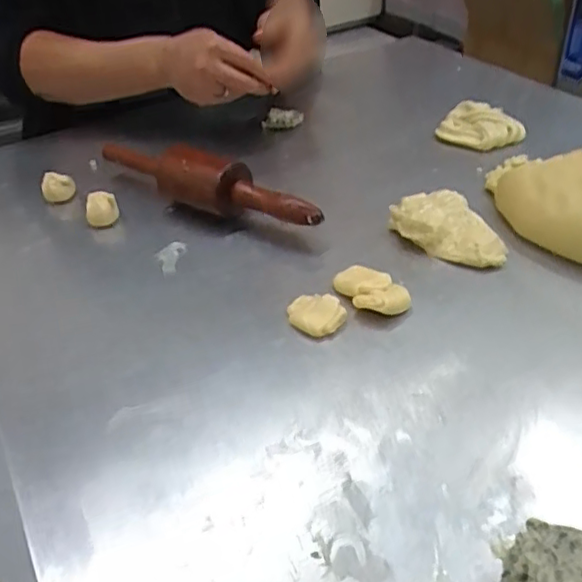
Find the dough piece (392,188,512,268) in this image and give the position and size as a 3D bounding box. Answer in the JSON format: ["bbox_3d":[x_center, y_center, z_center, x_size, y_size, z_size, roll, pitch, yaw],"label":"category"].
[{"bbox_3d":[0.149,-0.060,0.589,0.078,0.028,0.094,-13,40,-11],"label":"dough piece"}]

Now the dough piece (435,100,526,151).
[{"bbox_3d":[0.239,-0.210,0.778,0.101,0.023,0.096,7,40,13],"label":"dough piece"}]

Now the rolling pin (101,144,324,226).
[{"bbox_3d":[-0.100,-0.119,0.660,0.302,0.060,0.059,26,47,32],"label":"rolling pin"}]

